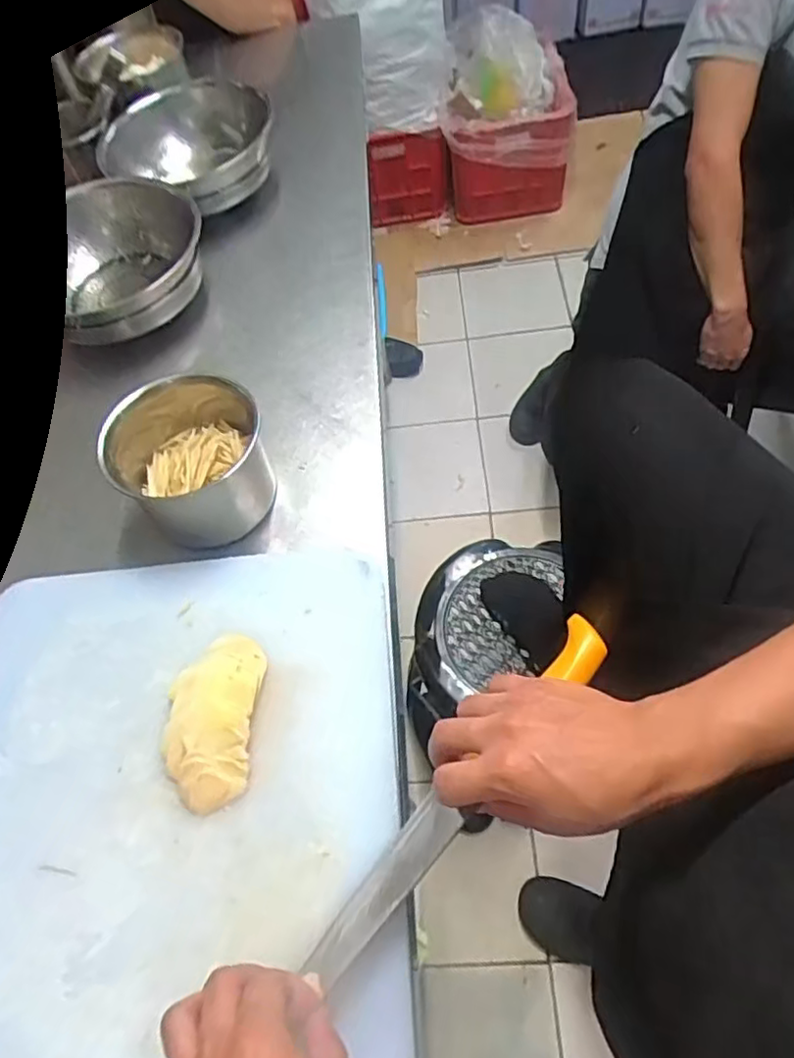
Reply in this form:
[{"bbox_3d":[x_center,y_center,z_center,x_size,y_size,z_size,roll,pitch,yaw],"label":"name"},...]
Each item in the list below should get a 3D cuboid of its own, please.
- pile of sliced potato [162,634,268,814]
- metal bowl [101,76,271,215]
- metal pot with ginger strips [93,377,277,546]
[{"bbox_3d":[-0.139,0.141,0.483,0.069,0.022,0.124,2,58,5],"label":"pile of sliced potato"},{"bbox_3d":[-0.261,-0.492,0.819,0.186,0.081,0.186,-3,59,6],"label":"metal bowl"},{"bbox_3d":[-0.189,-0.072,0.582,0.126,0.115,0.139,-28,60,-9],"label":"metal pot with ginger strips"}]

